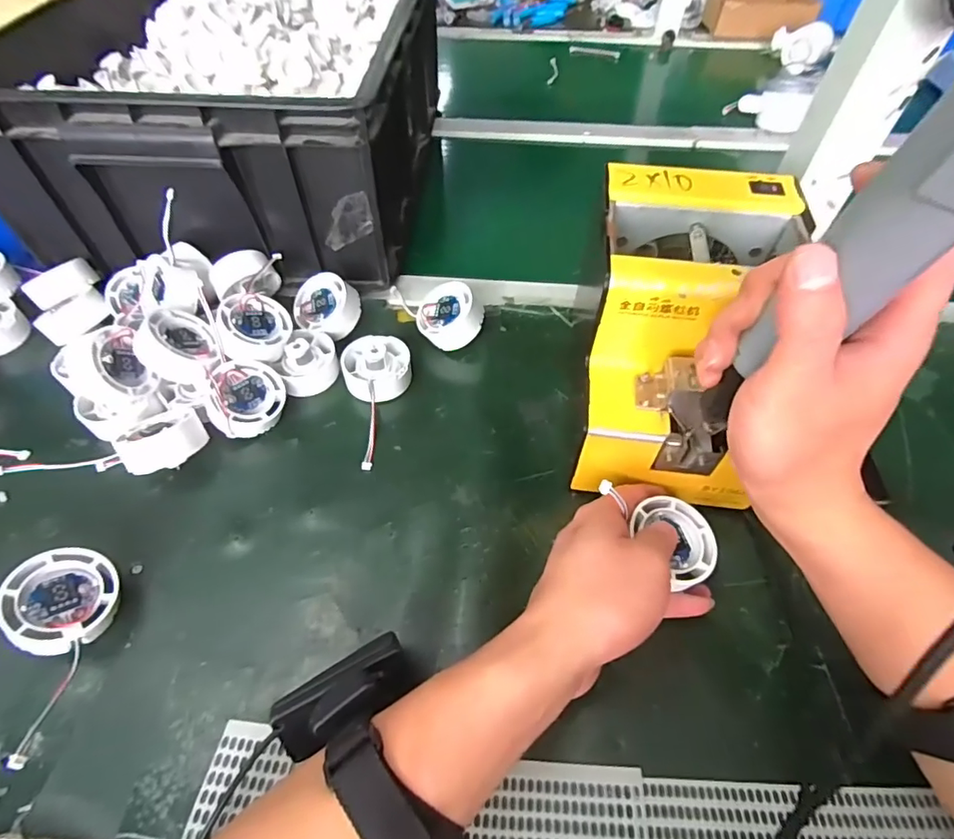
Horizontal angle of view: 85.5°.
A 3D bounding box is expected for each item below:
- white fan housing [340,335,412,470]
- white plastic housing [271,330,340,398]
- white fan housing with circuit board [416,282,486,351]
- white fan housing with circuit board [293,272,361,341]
[{"bbox_3d":[-0.073,-0.021,0.408,0.054,0.032,0.108,-14,55,-9],"label":"white fan housing"},{"bbox_3d":[-0.139,-0.048,0.422,0.049,0.034,0.047,0,54,0],"label":"white plastic housing"},{"bbox_3d":[-0.021,-0.089,0.446,0.054,0.026,0.059,-19,63,20],"label":"white fan housing with circuit board"},{"bbox_3d":[-0.131,-0.099,0.455,0.056,0.027,0.050,19,90,15],"label":"white fan housing with circuit board"}]

